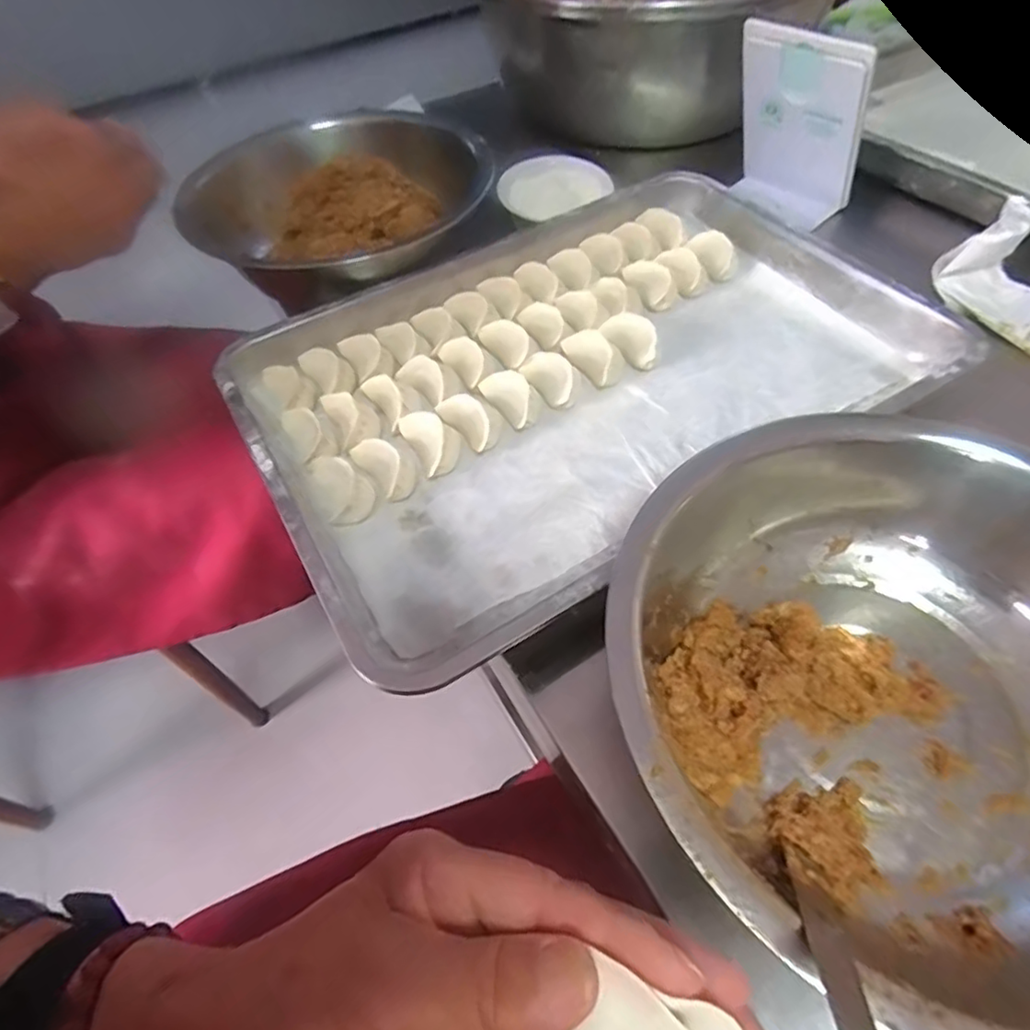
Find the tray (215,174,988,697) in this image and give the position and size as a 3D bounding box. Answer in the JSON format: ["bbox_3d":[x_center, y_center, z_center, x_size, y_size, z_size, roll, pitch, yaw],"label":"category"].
[{"bbox_3d":[0.050,-0.110,0.467,0.476,0.050,0.336,-28,58,-15],"label":"tray"}]

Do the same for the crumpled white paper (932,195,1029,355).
[{"bbox_3d":[0.418,-0.195,0.497,0.083,0.070,0.101,-28,57,-15],"label":"crumpled white paper"}]

